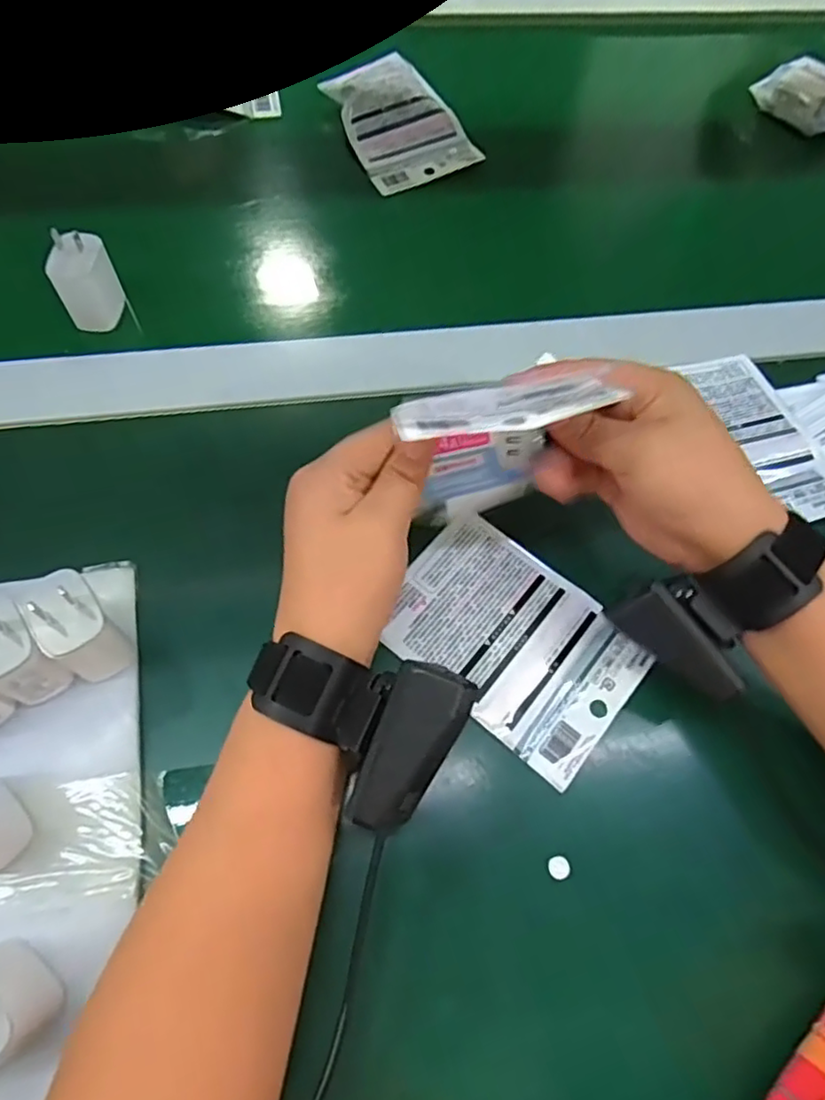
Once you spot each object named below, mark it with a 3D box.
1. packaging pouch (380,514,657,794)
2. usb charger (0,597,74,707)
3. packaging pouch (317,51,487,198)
[{"bbox_3d":[0.055,0.049,0.353,0.136,0.006,0.096,38,68,13],"label":"packaging pouch"},{"bbox_3d":[-0.189,0.048,0.299,0.029,0.052,0.042,-33,71,-17],"label":"usb charger"},{"bbox_3d":[-0.011,-0.369,0.546,0.097,0.022,0.119,-30,87,-12],"label":"packaging pouch"}]

